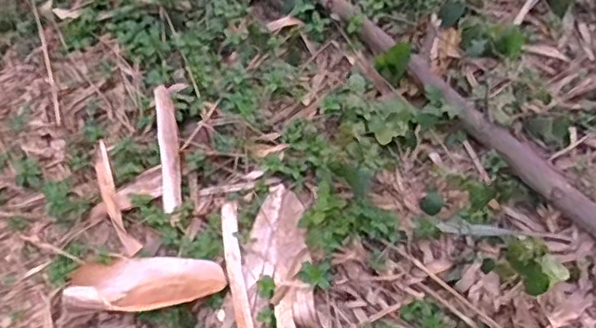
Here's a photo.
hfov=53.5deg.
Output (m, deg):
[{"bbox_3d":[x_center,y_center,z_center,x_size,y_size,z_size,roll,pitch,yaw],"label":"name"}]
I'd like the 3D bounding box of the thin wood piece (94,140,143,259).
[{"bbox_3d":[-0.502,0.095,1.615,0.052,0.035,0.333,-20,74,-11],"label":"thin wood piece"}]

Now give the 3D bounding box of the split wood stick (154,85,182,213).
[{"bbox_3d":[-0.366,-0.047,1.676,0.057,0.031,0.359,-6,81,-4],"label":"split wood stick"}]

